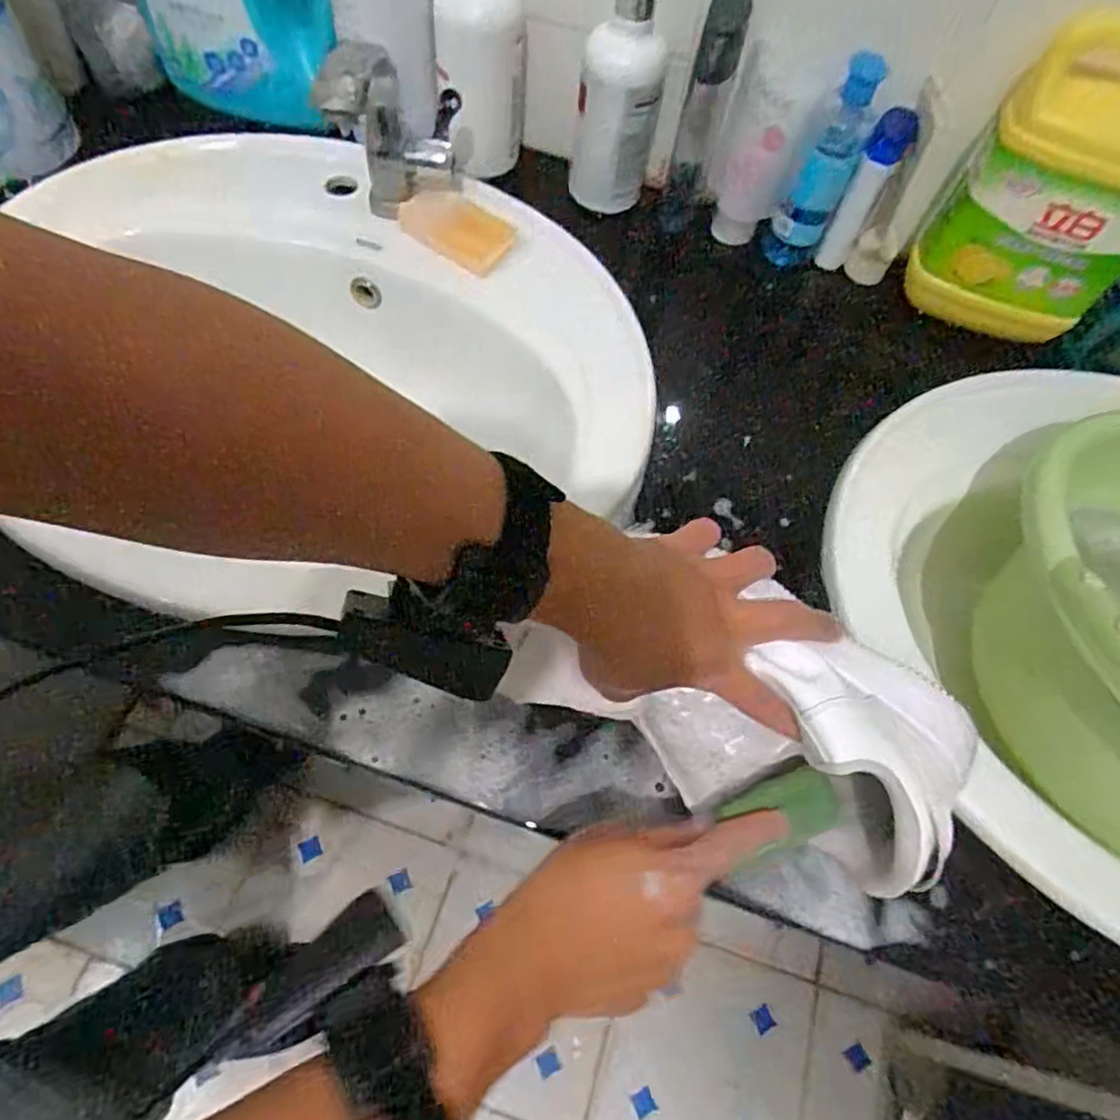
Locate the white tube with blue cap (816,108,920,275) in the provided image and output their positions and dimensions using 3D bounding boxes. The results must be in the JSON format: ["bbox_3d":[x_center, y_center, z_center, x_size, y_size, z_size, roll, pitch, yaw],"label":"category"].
[{"bbox_3d":[0.258,-0.307,0.588,0.033,0.129,0.036,26,64,8],"label":"white tube with blue cap"}]

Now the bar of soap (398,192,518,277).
[{"bbox_3d":[-0.087,-0.282,0.589,0.093,0.023,0.054,28,64,9],"label":"bar of soap"}]

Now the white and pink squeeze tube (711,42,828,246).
[{"bbox_3d":[0.168,-0.338,0.580,0.074,0.143,0.040,13,63,1],"label":"white and pink squeeze tube"}]

